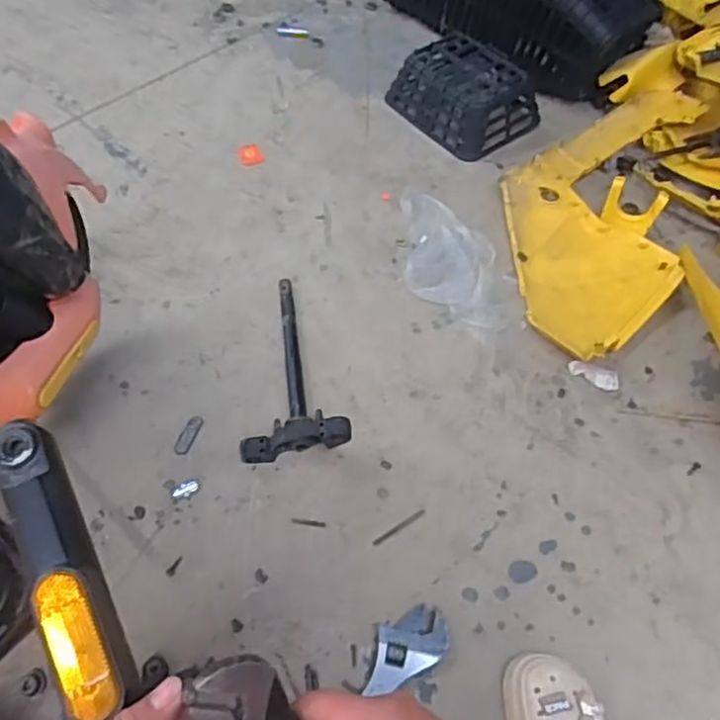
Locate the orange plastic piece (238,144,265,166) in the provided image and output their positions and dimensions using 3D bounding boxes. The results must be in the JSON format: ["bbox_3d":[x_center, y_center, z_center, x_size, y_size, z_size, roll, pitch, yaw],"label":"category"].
[{"bbox_3d":[-0.246,-0.462,1.505,0.050,0.004,0.071,-18,57,-16],"label":"orange plastic piece"}]

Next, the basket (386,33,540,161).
[{"bbox_3d":[0.245,-0.641,1.598,0.230,0.122,0.311,-32,62,-24],"label":"basket"}]

